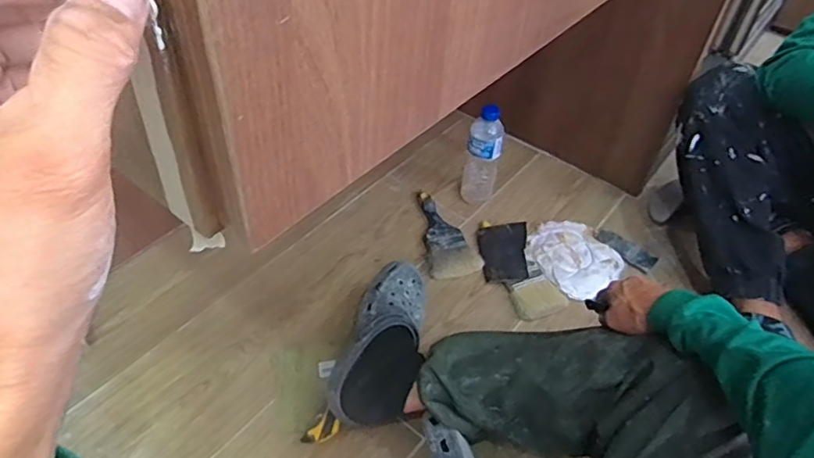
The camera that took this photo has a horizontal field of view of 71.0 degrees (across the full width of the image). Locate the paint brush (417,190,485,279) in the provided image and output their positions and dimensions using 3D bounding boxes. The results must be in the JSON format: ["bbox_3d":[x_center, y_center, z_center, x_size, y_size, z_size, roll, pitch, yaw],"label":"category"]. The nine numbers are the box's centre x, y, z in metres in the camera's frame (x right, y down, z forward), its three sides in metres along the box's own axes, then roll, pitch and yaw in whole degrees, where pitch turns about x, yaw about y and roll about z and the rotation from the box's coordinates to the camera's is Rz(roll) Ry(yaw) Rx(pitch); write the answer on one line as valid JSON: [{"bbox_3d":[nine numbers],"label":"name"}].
[{"bbox_3d":[0.060,0.004,1.087,0.090,0.023,0.219,-13,48,-16],"label":"paint brush"}]

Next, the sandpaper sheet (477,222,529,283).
[{"bbox_3d":[0.179,0.042,1.052,0.090,0.015,0.123,-5,55,6],"label":"sandpaper sheet"}]

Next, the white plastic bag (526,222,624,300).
[{"bbox_3d":[0.310,0.054,1.071,0.161,0.020,0.165,-31,55,-29],"label":"white plastic bag"}]

